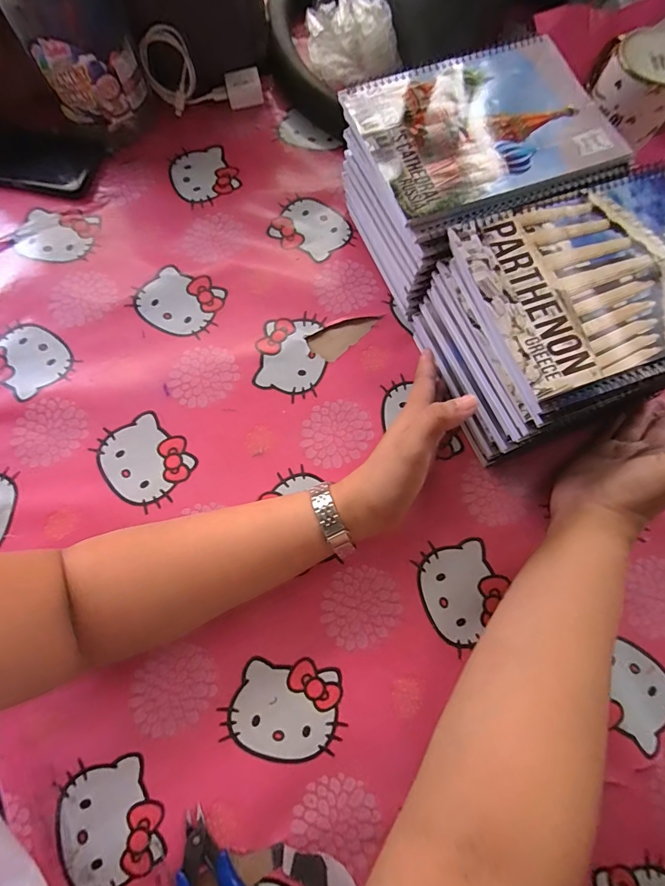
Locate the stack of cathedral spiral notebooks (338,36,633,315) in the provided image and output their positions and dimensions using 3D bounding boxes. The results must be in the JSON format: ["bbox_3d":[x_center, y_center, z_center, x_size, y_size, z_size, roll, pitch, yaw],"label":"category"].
[{"bbox_3d":[0.125,-0.244,0.395,0.189,0.117,0.160,-21,76,-6],"label":"stack of cathedral spiral notebooks"}]

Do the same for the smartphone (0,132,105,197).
[{"bbox_3d":[-0.351,-0.319,0.466,0.165,0.017,0.071,7,75,2],"label":"smartphone"}]

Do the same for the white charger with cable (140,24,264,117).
[{"bbox_3d":[-0.146,-0.425,0.480,0.138,0.064,0.039,4,74,-12],"label":"white charger with cable"}]

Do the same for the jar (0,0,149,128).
[{"bbox_3d":[-0.261,-0.414,0.423,0.103,0.154,0.099,-19,76,-5],"label":"jar"}]

